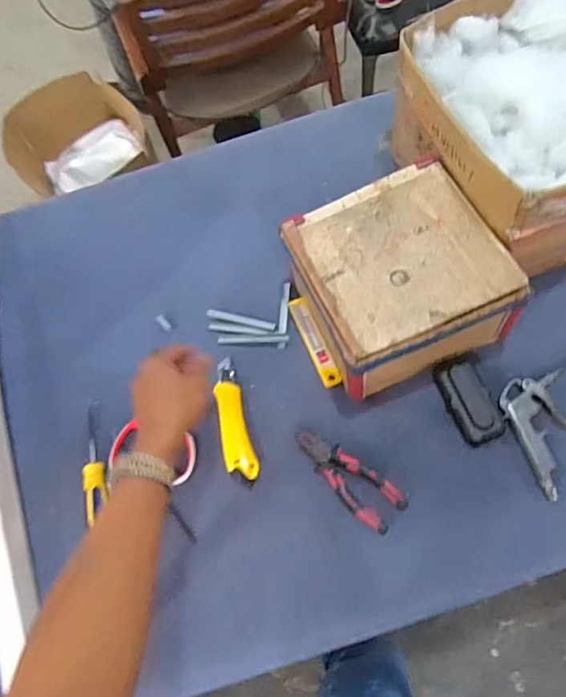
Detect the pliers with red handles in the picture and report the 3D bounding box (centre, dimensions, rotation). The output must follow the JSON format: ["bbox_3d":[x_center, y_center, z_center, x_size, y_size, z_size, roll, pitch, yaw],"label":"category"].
[{"bbox_3d":[0.076,0.153,0.612,0.148,0.015,0.054,39,77,22],"label":"pliers with red handles"}]

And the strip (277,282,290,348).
[{"bbox_3d":[0.002,-0.049,0.714,0.012,0.005,0.106,1,66,9],"label":"strip"}]

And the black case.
[{"bbox_3d":[0.229,0.064,0.625,0.050,0.022,0.105,-19,65,-1],"label":"black case"}]

